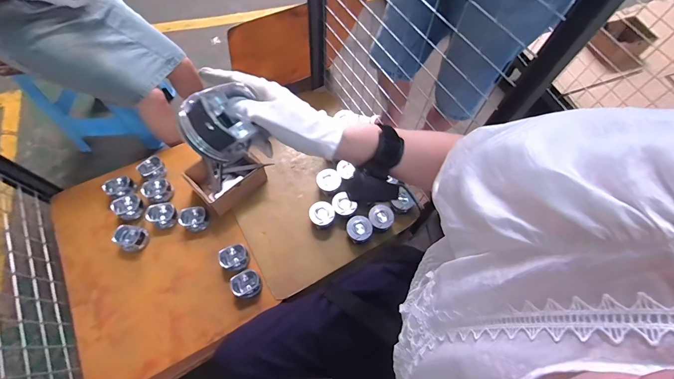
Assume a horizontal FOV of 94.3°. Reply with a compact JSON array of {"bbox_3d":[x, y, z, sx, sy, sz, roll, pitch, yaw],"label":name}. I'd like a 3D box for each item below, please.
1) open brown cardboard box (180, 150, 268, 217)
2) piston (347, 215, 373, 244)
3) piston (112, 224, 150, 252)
[{"bbox_3d":[-0.336,-0.031,0.983,0.129,0.086,0.194,42,70,17],"label":"open brown cardboard box"},{"bbox_3d":[0.067,0.117,0.934,0.080,0.052,0.074,23,66,10],"label":"piston"},{"bbox_3d":[-0.604,0.140,0.921,0.069,0.058,0.070,1,64,-1],"label":"piston"}]

